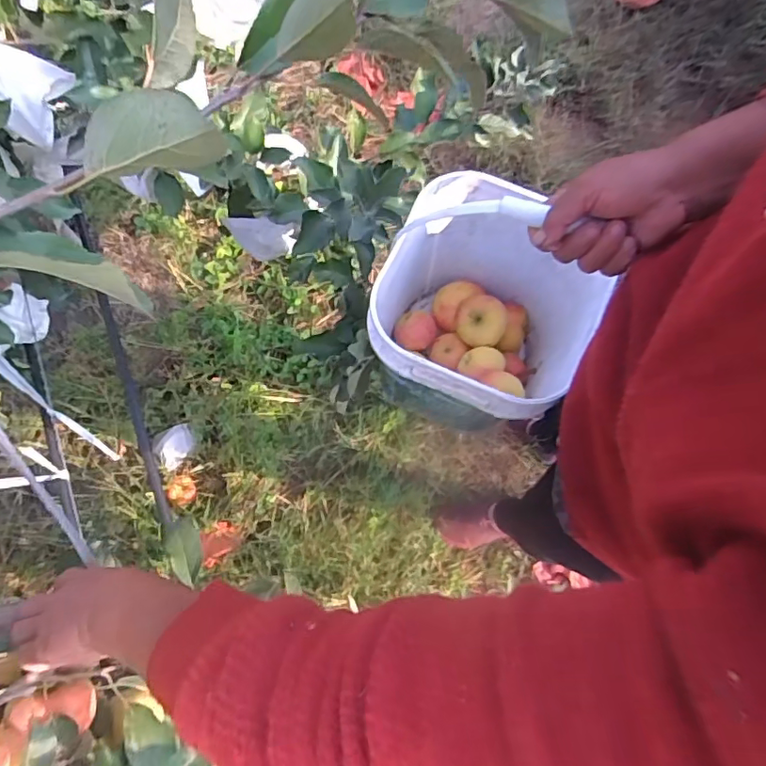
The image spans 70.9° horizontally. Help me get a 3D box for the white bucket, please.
[{"bbox_3d":[0.121,-0.076,0.694,0.224,0.241,0.248,18,74,4],"label":"white bucket"}]

